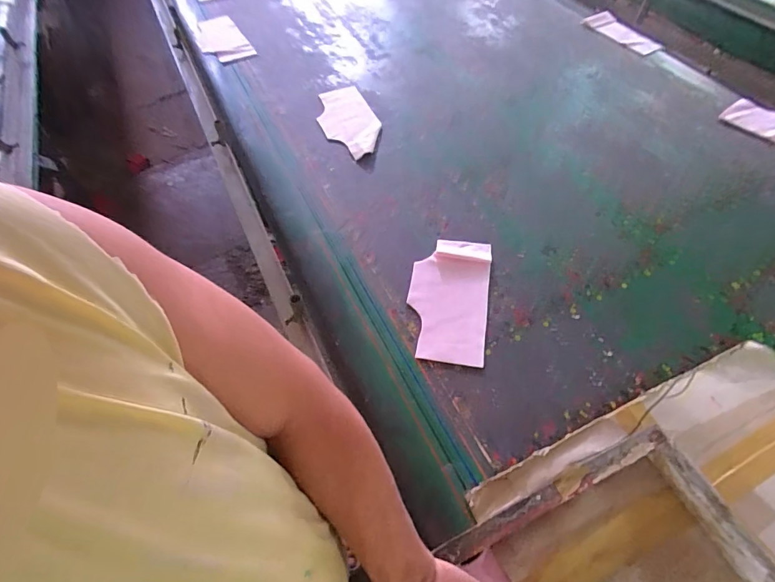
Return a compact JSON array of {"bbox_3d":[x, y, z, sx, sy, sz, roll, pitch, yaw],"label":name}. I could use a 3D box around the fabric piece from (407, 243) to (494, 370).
[{"bbox_3d":[0.107,0.008,0.732,0.135,0.005,0.250,8,56,8],"label":"fabric piece"}]

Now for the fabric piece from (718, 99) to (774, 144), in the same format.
[{"bbox_3d":[0.880,-0.402,0.985,0.122,0.006,0.143,-37,64,-18],"label":"fabric piece"}]

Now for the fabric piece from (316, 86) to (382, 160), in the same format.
[{"bbox_3d":[-0.096,-0.420,1.027,0.133,0.021,0.270,-21,57,-12],"label":"fabric piece"}]

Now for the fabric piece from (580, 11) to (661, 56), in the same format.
[{"bbox_3d":[0.685,-0.757,1.226,0.102,0.012,0.223,-32,66,-18],"label":"fabric piece"}]

